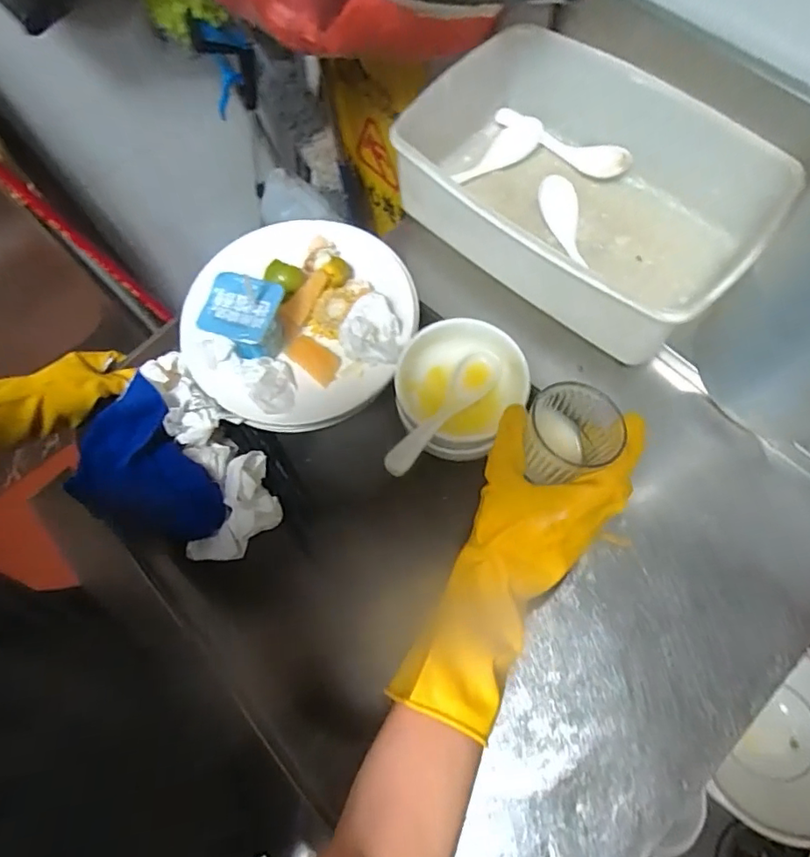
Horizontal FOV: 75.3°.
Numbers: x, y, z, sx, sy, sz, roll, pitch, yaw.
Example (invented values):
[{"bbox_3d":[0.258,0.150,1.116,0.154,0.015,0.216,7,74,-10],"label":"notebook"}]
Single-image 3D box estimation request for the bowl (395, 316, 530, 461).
[{"bbox_3d":[0.044,-0.038,0.473,0.112,0.056,0.118,-1,62,1],"label":"bowl"}]

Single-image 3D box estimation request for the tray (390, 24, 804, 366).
[{"bbox_3d":[0.176,-0.243,0.535,0.331,0.117,0.235,37,69,19],"label":"tray"}]

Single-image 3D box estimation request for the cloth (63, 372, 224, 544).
[{"bbox_3d":[-0.237,0.045,0.468,0.104,0.023,0.147,-31,90,-8],"label":"cloth"}]

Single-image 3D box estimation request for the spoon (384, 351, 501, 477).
[{"bbox_3d":[0.035,-0.017,0.445,0.036,0.026,0.167,29,43,16],"label":"spoon"}]

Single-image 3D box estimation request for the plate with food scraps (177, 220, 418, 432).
[{"bbox_3d":[-0.106,-0.117,0.512,0.214,0.088,0.220,-1,62,1],"label":"plate with food scraps"}]

